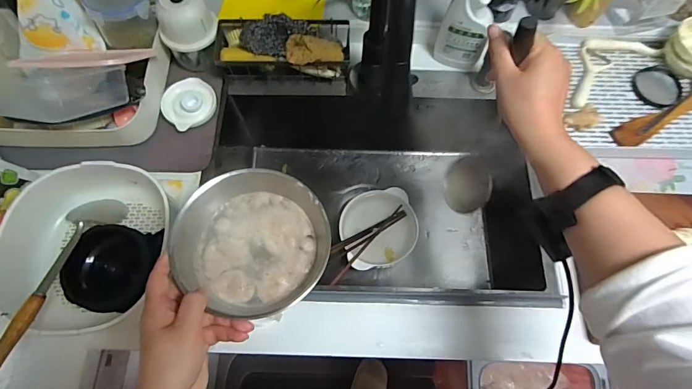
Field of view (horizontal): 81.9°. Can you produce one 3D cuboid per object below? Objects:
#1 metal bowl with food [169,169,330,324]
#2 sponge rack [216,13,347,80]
[{"bbox_3d":[-0.102,0.051,0.448,0.157,0.057,0.159,0,69,-1],"label":"metal bowl with food"},{"bbox_3d":[-0.112,-0.261,0.713,0.234,0.081,0.114,2,69,0],"label":"sponge rack"}]

